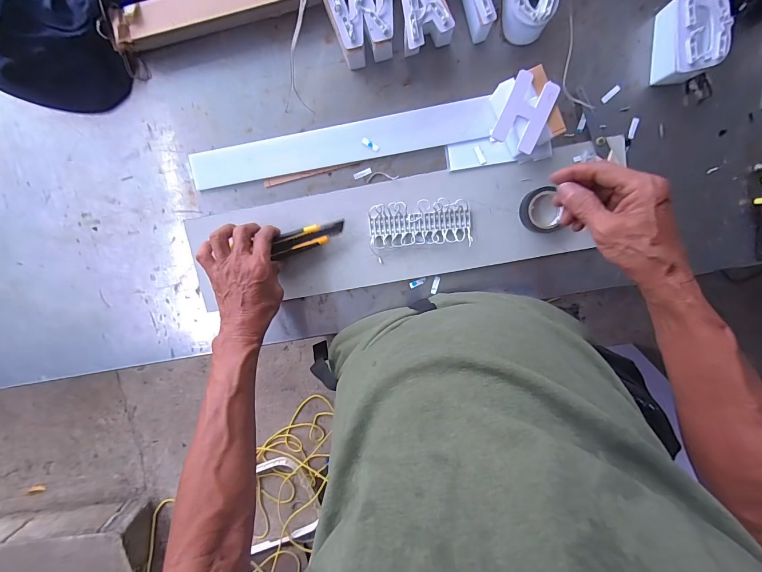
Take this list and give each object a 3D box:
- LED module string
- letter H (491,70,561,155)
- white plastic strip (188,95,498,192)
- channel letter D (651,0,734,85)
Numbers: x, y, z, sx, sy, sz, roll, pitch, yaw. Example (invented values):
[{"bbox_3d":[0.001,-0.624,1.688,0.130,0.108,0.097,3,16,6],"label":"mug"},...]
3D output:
[{"bbox_3d":[0.054,-0.079,0.478,0.137,0.015,0.070,-2,98,4],"label":"LED module string"},{"bbox_3d":[0.172,-0.206,0.416,0.053,0.010,0.080,22,101,-1],"label":"letter H"},{"bbox_3d":[-0.059,-0.189,0.473,0.410,0.006,0.049,-9,110,5],"label":"white plastic strip"},{"bbox_3d":[0.365,-0.292,0.416,0.053,0.053,0.088,-4,97,4],"label":"channel letter D"}]

